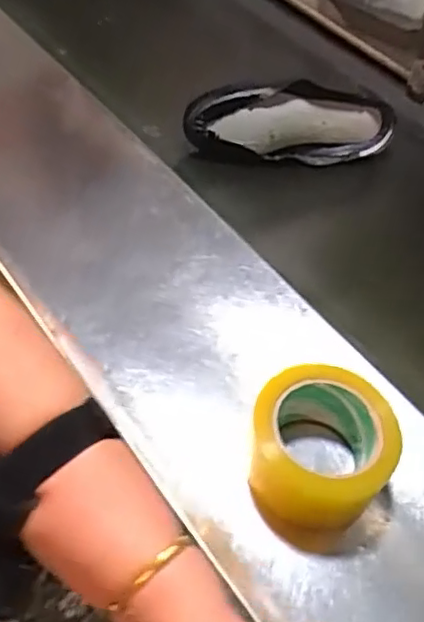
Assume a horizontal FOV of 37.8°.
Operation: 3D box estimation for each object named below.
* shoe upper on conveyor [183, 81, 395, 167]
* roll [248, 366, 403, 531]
[{"bbox_3d":[0.107,-0.239,0.788,0.276,0.104,0.043,-10,53,-14],"label":"shoe upper on conveyor"},{"bbox_3d":[0.081,0.101,0.470,0.099,0.074,0.099,3,51,-4],"label":"roll"}]

